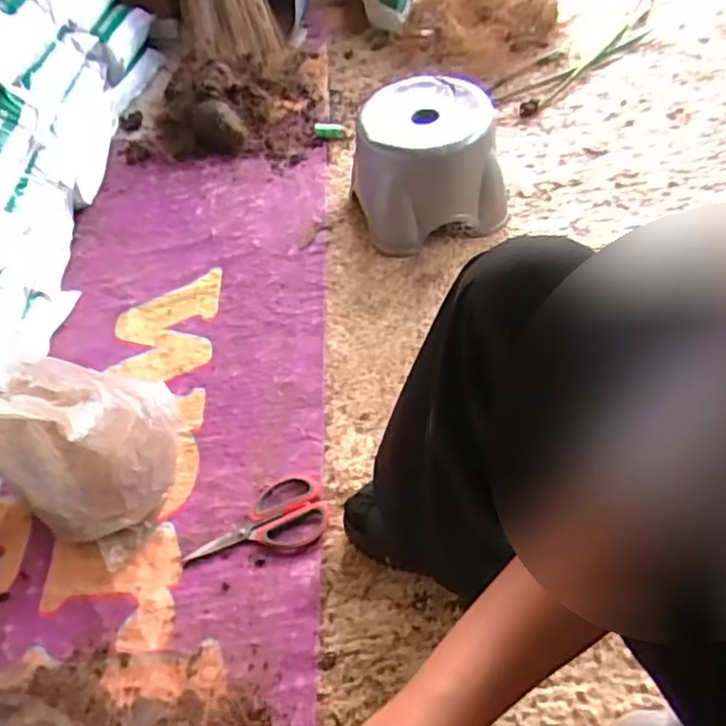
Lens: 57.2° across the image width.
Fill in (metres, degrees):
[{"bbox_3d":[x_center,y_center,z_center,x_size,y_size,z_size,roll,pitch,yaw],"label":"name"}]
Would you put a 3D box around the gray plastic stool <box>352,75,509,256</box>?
[{"bbox_3d":[0.101,-0.325,1.092,0.219,0.207,0.207,-4,53,6],"label":"gray plastic stool"}]

